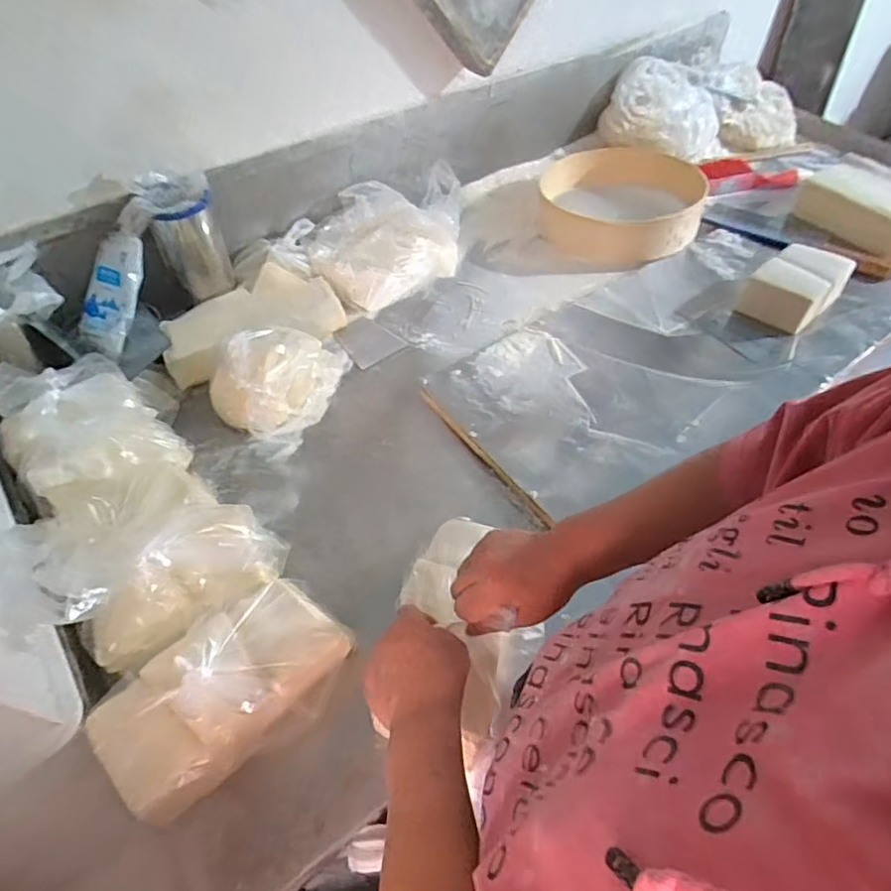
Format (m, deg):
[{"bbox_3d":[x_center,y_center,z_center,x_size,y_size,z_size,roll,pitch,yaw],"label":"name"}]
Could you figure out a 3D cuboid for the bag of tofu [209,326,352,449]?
[{"bbox_3d":[-0.230,-0.114,0.814,0.139,0.094,0.195,11,52,8],"label":"bag of tofu"}]

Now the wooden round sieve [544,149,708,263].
[{"bbox_3d":[0.340,-0.476,1.113,0.310,0.082,0.350,13,53,9],"label":"wooden round sieve"}]

